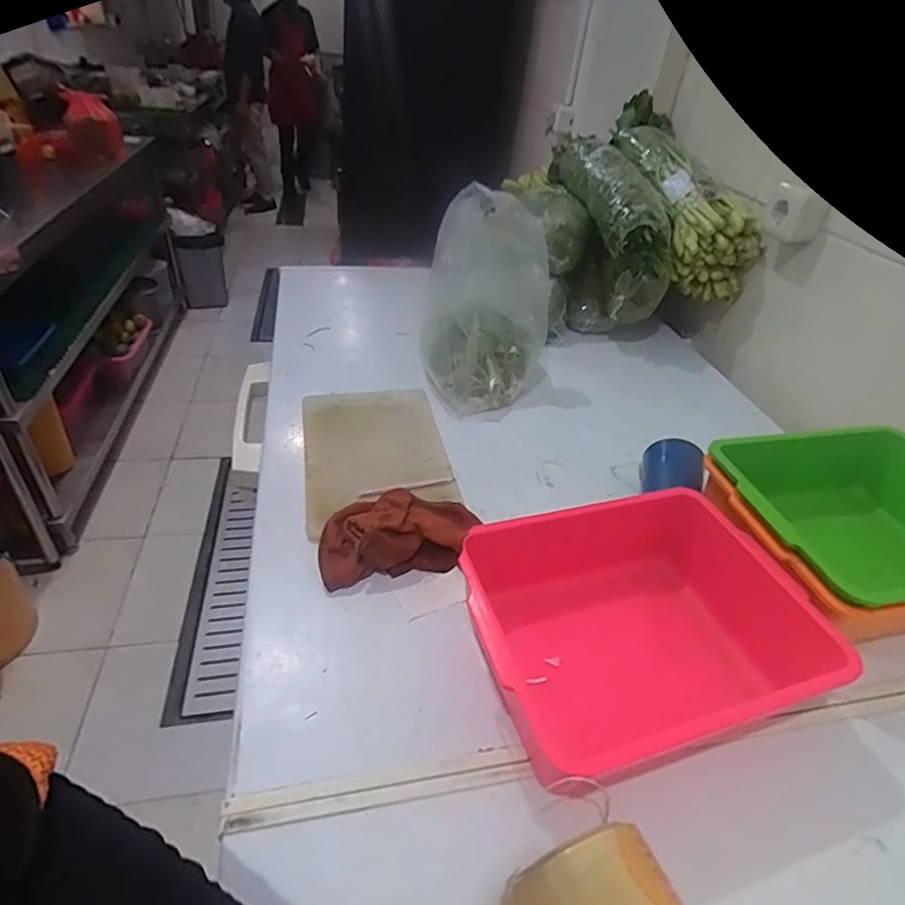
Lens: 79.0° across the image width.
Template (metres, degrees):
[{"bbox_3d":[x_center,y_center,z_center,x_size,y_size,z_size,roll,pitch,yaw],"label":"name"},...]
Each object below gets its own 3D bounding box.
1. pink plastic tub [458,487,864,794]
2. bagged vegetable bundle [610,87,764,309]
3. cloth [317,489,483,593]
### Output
[{"bbox_3d":[0.169,0.156,0.518,0.299,0.092,0.223,-6,40,-17],"label":"pink plastic tub"},{"bbox_3d":[0.424,-0.518,1.080,0.152,0.146,0.460,-8,61,-11],"label":"bagged vegetable bundle"},{"bbox_3d":[-0.062,0.085,0.620,0.175,0.050,0.100,-6,40,-17],"label":"cloth"}]

